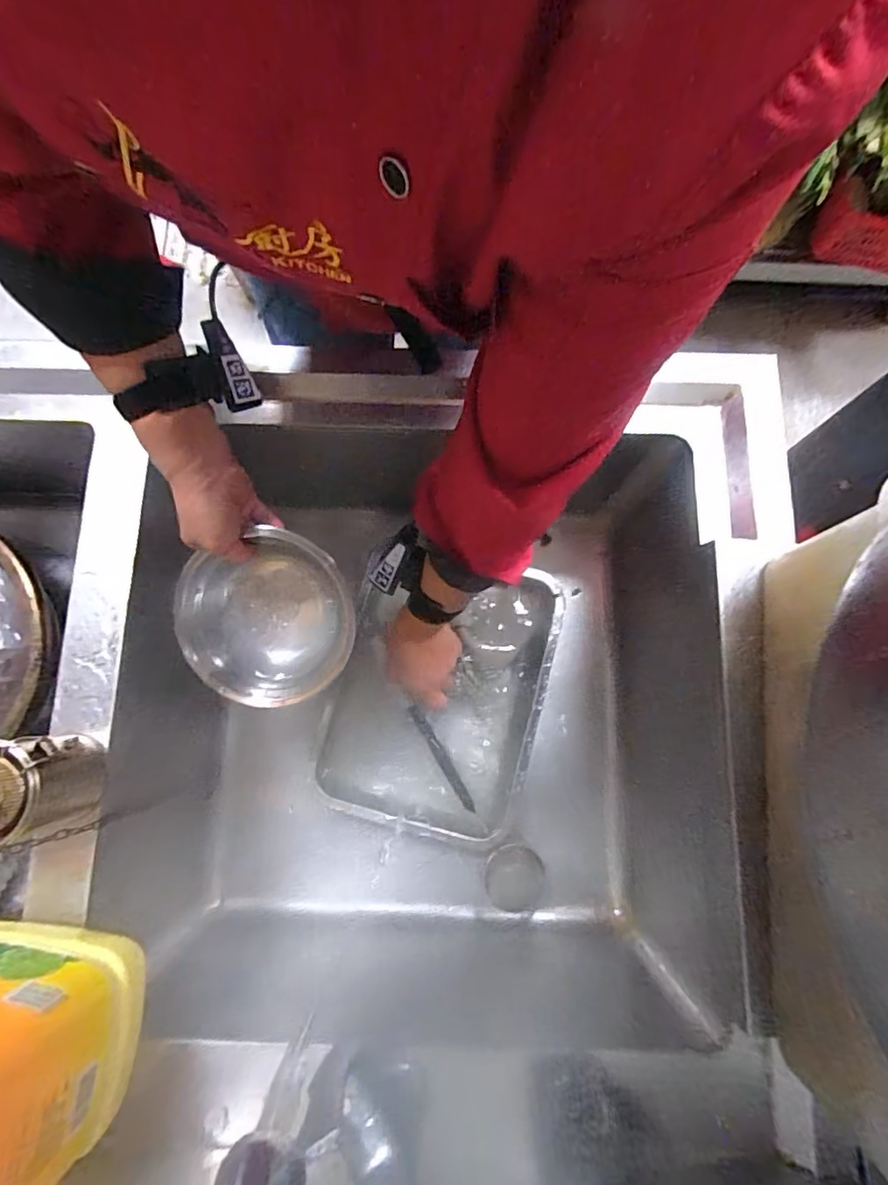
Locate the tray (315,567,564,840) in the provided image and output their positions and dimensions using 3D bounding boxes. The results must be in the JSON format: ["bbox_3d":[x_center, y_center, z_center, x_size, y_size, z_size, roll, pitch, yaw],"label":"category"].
[{"bbox_3d":[-0.007,0.121,0.682,0.248,0.042,0.320,16,80,3],"label":"tray"}]

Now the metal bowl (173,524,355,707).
[{"bbox_3d":[-0.172,0.029,0.530,0.158,0.069,0.153,0,79,0],"label":"metal bowl"}]

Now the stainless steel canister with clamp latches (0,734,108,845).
[{"bbox_3d":[-0.313,0.144,0.406,0.071,0.083,0.066,-11,80,-2],"label":"stainless steel canister with clamp latches"}]

